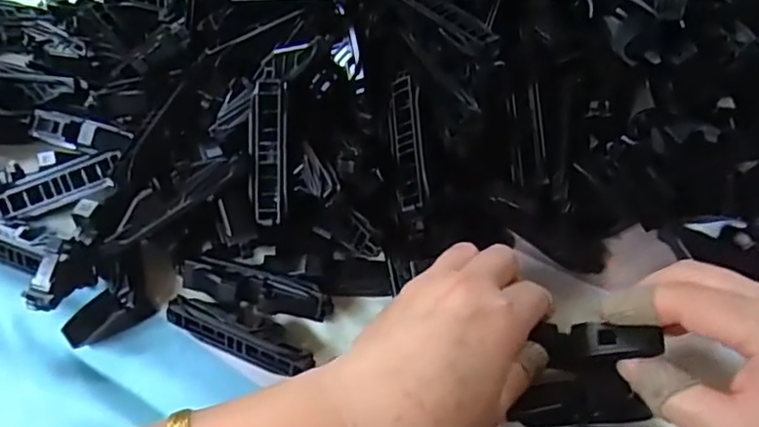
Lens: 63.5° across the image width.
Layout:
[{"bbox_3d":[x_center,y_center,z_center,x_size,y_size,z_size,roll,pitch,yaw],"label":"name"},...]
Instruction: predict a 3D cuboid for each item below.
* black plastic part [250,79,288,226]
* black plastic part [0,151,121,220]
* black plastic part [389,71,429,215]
[{"bbox_3d":[-0.057,-0.032,0.316,0.018,0.011,0.073,0,89,-5],"label":"black plastic part"},{"bbox_3d":[-0.173,-0.015,0.333,0.070,0.011,0.017,-22,58,-1],"label":"black plastic part"},{"bbox_3d":[0.015,-0.038,0.319,0.014,0.013,0.076,-3,72,-7],"label":"black plastic part"}]

